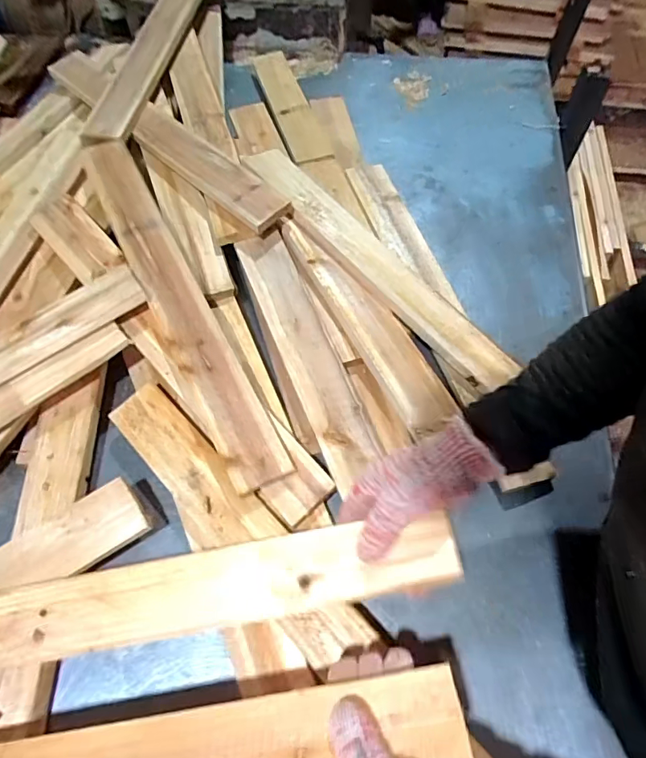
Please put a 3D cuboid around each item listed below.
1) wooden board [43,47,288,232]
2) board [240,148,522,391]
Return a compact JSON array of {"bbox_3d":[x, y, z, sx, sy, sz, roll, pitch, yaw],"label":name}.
[{"bbox_3d":[-0.223,-0.342,0.668,0.460,0.023,0.061,40,68,20],"label":"wooden board"},{"bbox_3d":[0.056,-0.155,0.597,0.077,0.023,0.435,-36,67,-18],"label":"board"}]

